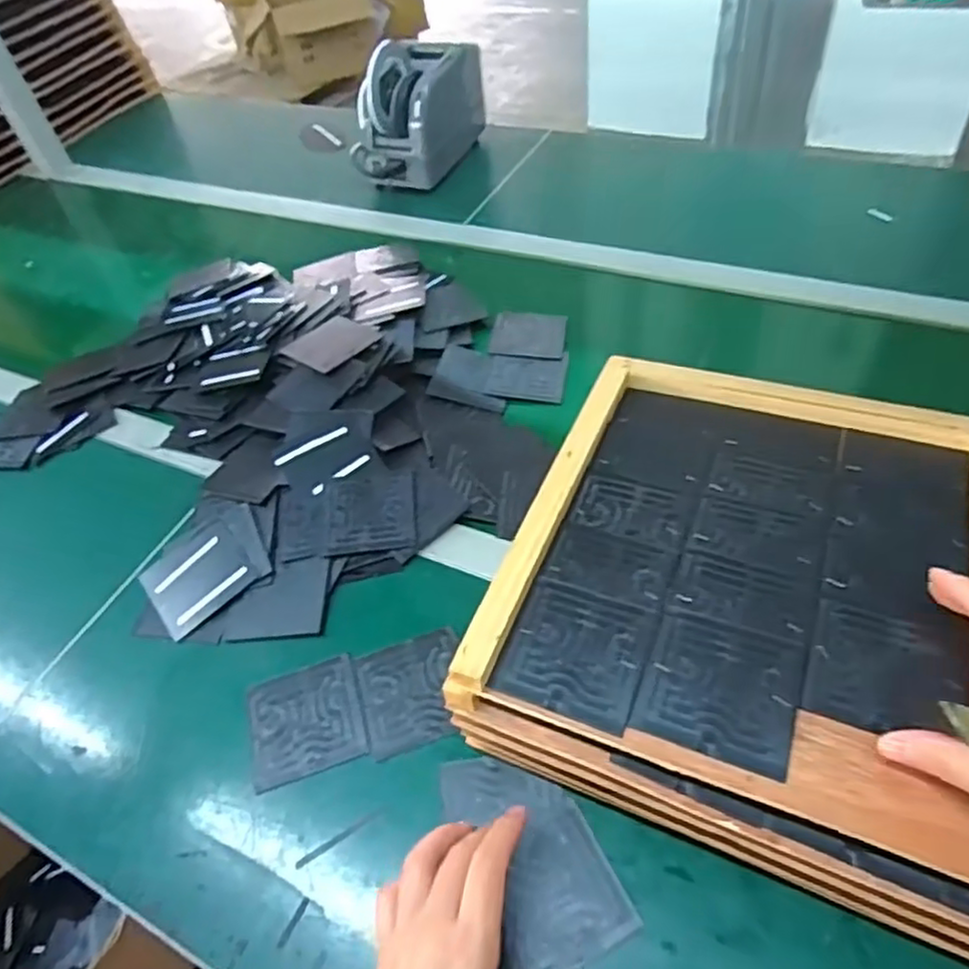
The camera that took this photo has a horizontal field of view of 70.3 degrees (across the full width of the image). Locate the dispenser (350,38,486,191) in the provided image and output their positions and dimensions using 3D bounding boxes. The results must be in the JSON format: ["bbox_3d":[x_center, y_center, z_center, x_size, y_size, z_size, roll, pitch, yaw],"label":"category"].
[{"bbox_3d":[-0.090,-0.545,1.012,0.116,0.148,0.233,18,54,22],"label":"dispenser"}]

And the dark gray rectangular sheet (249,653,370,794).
[{"bbox_3d":[-0.128,0.168,0.496,0.080,0.006,0.078,-17,49,-6],"label":"dark gray rectangular sheet"}]

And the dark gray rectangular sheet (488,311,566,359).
[{"bbox_3d":[0.050,-0.166,0.757,0.079,0.007,0.068,7,55,5],"label":"dark gray rectangular sheet"}]

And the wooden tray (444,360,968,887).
[{"bbox_3d":[0.254,0.062,0.393,0.468,0.034,0.293,15,52,19],"label":"wooden tray"}]

